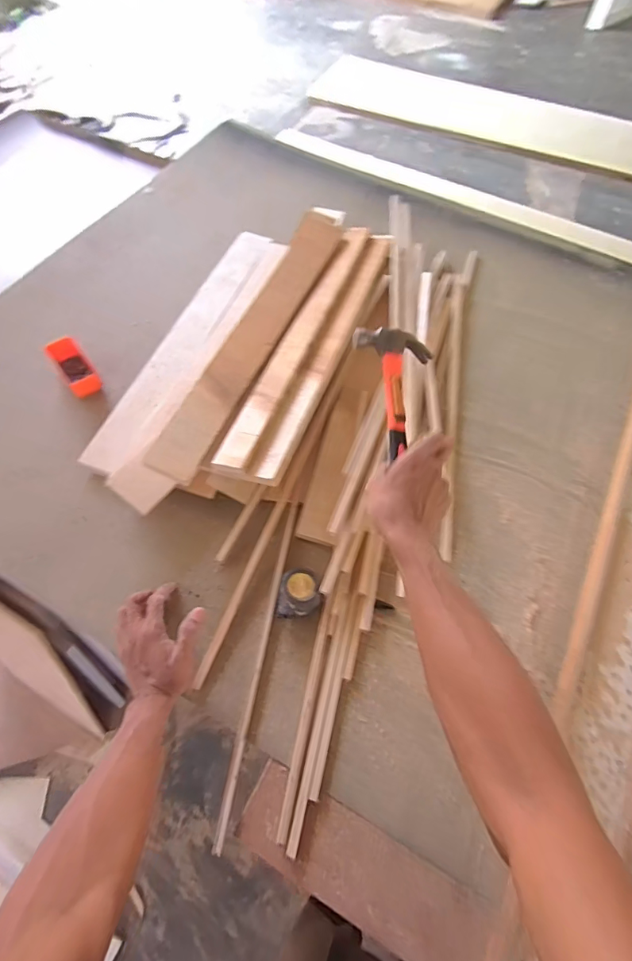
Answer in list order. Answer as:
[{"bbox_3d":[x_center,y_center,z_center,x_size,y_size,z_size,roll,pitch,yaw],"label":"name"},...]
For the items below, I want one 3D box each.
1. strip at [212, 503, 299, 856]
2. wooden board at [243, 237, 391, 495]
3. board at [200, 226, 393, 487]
[{"bbox_3d":[-0.072,0.227,0.595,0.014,0.016,0.425,10,63,3],"label":"strip"},{"bbox_3d":[0.028,-0.244,0.765,0.055,0.014,0.601,25,61,-3],"label":"wooden board"},{"bbox_3d":[0.008,-0.260,0.771,0.108,0.034,0.633,21,64,8],"label":"board"}]

